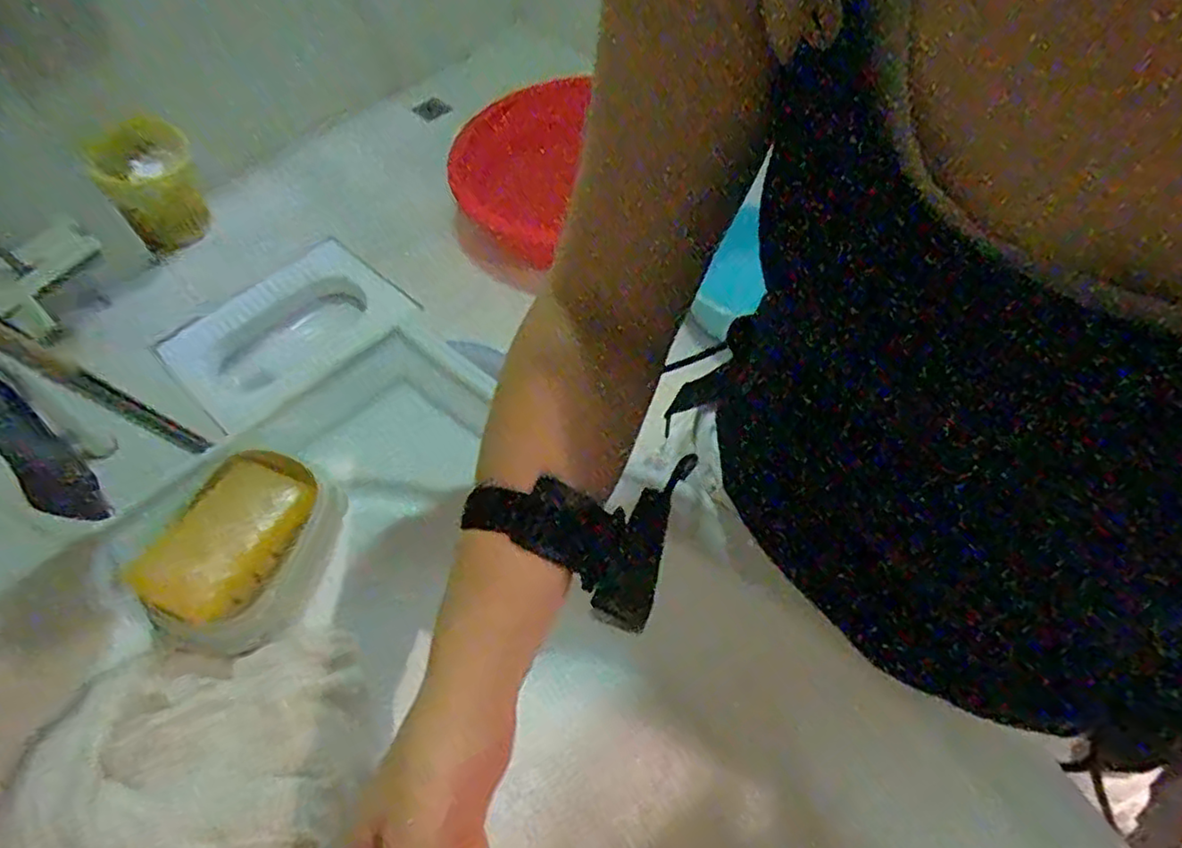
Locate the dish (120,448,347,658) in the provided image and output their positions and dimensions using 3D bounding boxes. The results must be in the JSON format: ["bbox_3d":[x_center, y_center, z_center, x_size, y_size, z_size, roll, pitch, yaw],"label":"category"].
[{"bbox_3d":[-0.221,0.081,0.443,0.095,0.025,0.126,30,59,-7],"label":"dish"}]

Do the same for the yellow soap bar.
[{"bbox_3d":[-0.230,0.074,0.444,0.067,0.026,0.113,33,58,-5],"label":"yellow soap bar"}]

